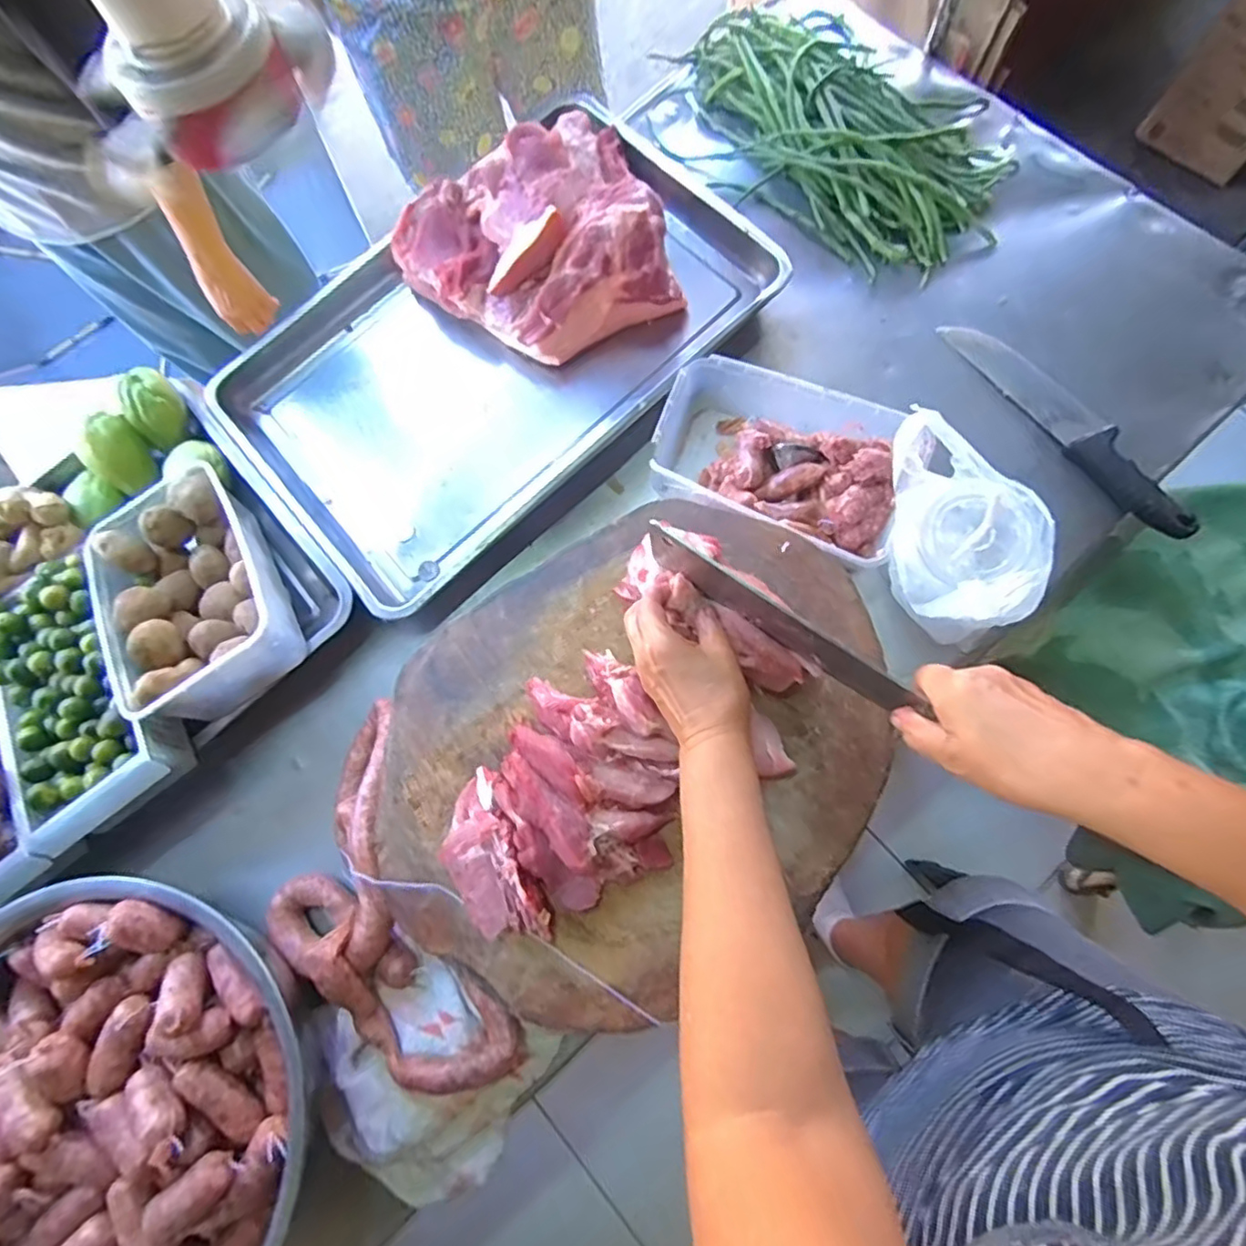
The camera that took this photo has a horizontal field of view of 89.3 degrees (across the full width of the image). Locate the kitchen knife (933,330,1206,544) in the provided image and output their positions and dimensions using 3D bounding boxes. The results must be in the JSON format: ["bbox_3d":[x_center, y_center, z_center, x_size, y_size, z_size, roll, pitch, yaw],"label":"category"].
[{"bbox_3d":[0.466,-0.213,0.660,0.050,0.023,0.310,-37,78,-4],"label":"kitchen knife"}]

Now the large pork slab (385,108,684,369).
[{"bbox_3d":[-0.106,-0.429,0.712,0.288,0.090,0.255,-21,77,-1],"label":"large pork slab"}]

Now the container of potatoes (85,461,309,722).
[{"bbox_3d":[-0.436,-0.037,0.636,0.155,0.090,0.250,-32,78,-3],"label":"container of potatoes"}]

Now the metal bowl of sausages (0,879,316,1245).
[{"bbox_3d":[-0.429,0.414,0.514,0.368,0.107,0.371,-1,78,4],"label":"metal bowl of sausages"}]

